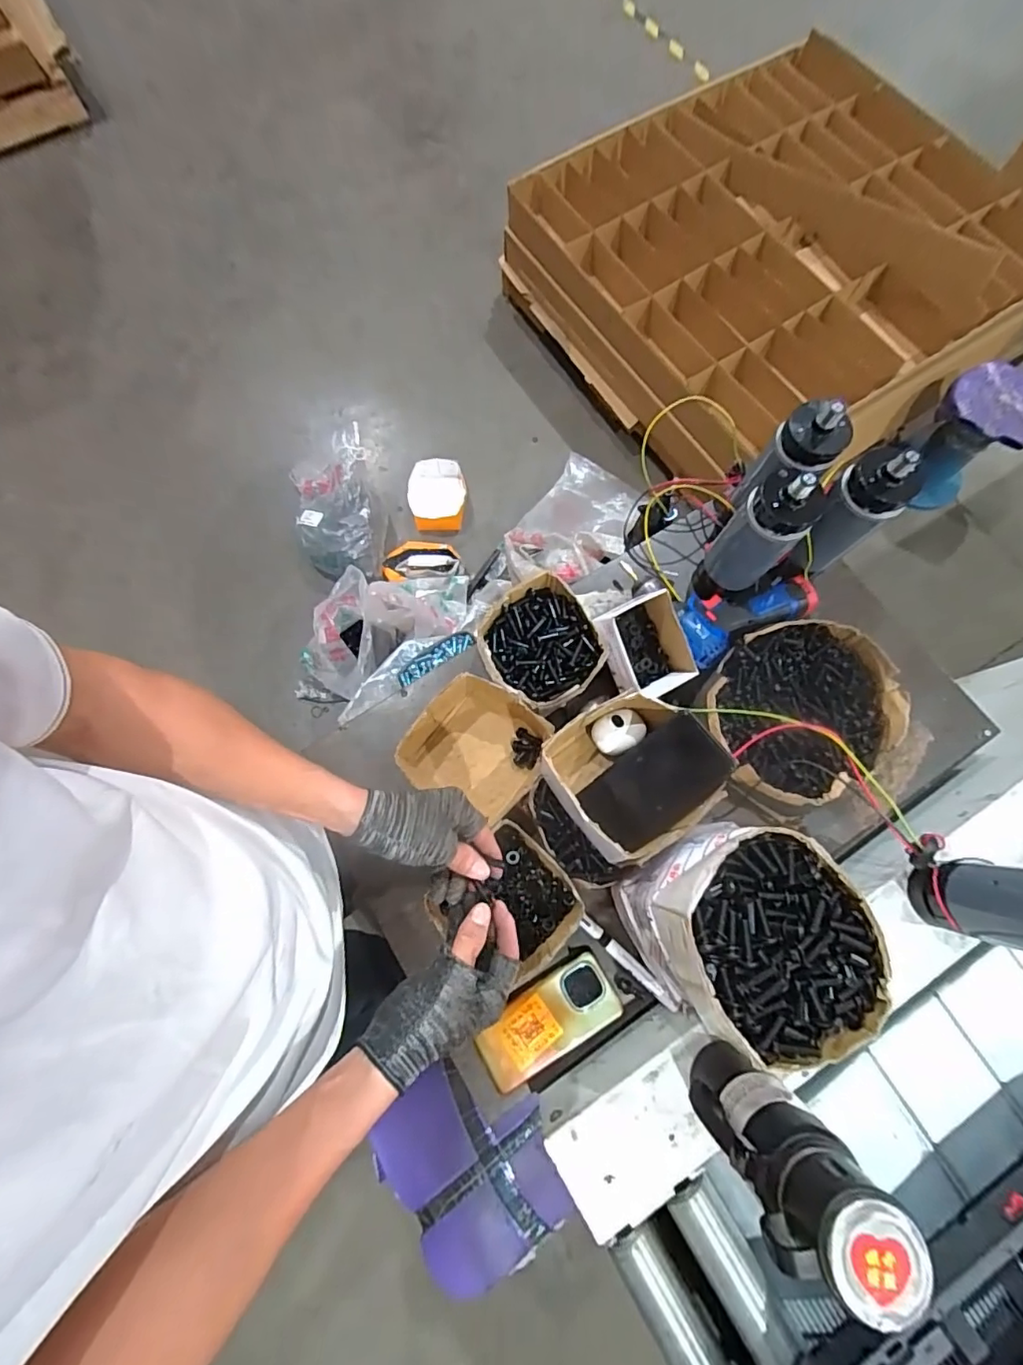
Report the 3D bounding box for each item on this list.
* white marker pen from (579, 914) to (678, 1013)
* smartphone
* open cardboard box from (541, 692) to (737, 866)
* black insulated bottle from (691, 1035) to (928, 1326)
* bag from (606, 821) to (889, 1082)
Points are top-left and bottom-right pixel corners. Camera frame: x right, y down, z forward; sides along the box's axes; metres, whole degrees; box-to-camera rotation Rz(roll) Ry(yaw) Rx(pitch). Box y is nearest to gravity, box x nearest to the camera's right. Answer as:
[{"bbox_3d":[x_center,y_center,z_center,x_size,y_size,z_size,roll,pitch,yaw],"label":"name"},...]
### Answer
[{"bbox_3d":[0.136,0.325,0.619,0.137,0.010,0.016,40,79,10],"label":"white marker pen"},{"bbox_3d":[0.042,0.388,0.609,0.163,0.012,0.079,-30,77,-8],"label":"smartphone"},{"bbox_3d":[0.125,0.094,0.565,0.155,0.088,0.152,-36,78,-9],"label":"open cardboard box"},{"bbox_3d":[0.207,0.368,0.420,0.079,0.223,0.067,-41,79,-10],"label":"black insulated bottle"},{"bbox_3d":[0.207,0.225,0.483,0.166,0.173,0.157,41,79,10],"label":"bag"}]

